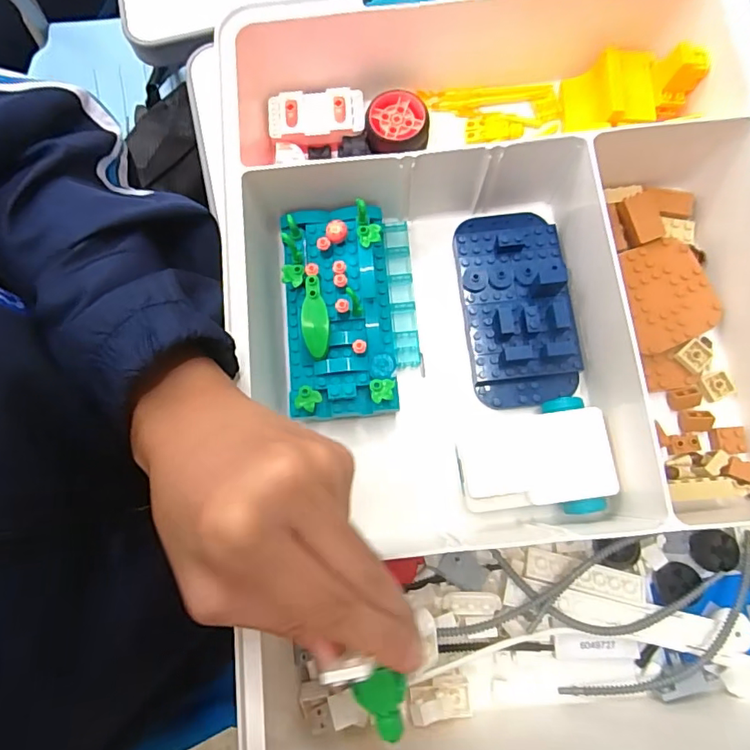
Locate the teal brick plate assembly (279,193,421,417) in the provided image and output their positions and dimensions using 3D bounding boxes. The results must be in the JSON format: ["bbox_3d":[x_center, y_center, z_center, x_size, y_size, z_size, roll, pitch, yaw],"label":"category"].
[{"bbox_3d":[-0.014,-0.040,0.313,0.078,0.038,0.128,-4,77,1],"label":"teal brick plate assembly"}]

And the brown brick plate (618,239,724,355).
[{"bbox_3d":[0.178,-0.049,0.312,0.052,0.010,0.063,-12,77,-1],"label":"brown brick plate"}]

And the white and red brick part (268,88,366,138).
[{"bbox_3d":[-0.039,-0.173,0.341,0.063,0.008,0.031,-3,77,1],"label":"white and red brick part"}]

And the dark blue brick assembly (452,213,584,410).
[{"bbox_3d":[0.086,-0.044,0.316,0.062,0.029,0.124,-7,77,0],"label":"dark blue brick assembly"}]

